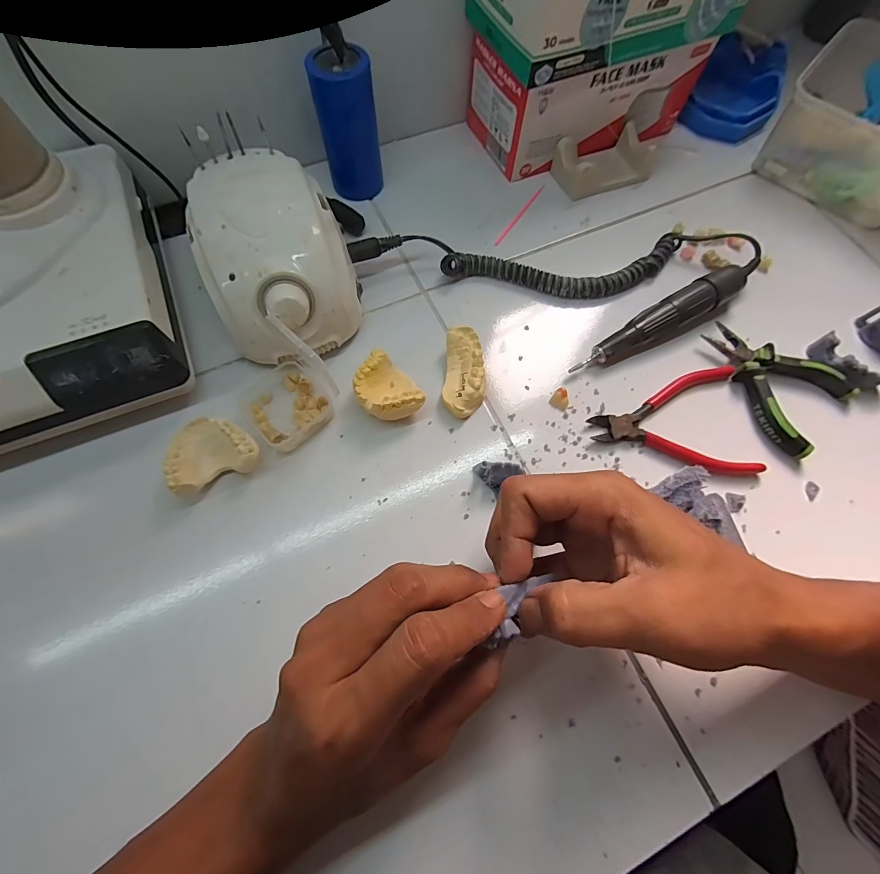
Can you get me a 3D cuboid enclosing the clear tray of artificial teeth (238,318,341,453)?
[{"bbox_3d":[-0.116,-0.034,0.295,0.067,0.047,0.067,-42,77,-9],"label":"clear tray of artificial teeth"}]

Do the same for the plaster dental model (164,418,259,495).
[{"bbox_3d":[-0.159,0.009,0.287,0.056,0.026,0.048,-21,71,-10],"label":"plaster dental model"}]

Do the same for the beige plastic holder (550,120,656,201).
[{"bbox_3d":[0.162,-0.274,0.401,0.087,0.030,0.052,-21,71,-9],"label":"beige plastic holder"}]

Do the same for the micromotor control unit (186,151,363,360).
[{"bbox_3d":[-0.121,-0.135,0.311,0.103,0.078,0.138,-18,71,-9],"label":"micromotor control unit"}]

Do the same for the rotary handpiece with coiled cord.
[{"bbox_3d":[0.102,-0.123,0.338,0.338,0.030,0.134,-3,69,-3],"label":"rotary handpiece with coiled cord"}]

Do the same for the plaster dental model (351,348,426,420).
[{"bbox_3d":[-0.042,-0.035,0.306,0.041,0.027,0.056,-32,74,-13],"label":"plaster dental model"}]

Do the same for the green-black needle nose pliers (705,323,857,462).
[{"bbox_3d":[0.263,-0.045,0.326,0.111,0.019,0.082,42,73,13],"label":"green-black needle nose pliers"}]

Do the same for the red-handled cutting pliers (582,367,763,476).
[{"bbox_3d":[0.175,-0.013,0.310,0.117,0.011,0.085,0,69,-2],"label":"red-handled cutting pliers"}]

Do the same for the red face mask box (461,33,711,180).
[{"bbox_3d":[0.142,-0.346,0.399,0.208,0.080,0.099,-22,72,-10],"label":"red face mask box"}]

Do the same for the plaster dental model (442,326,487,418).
[{"bbox_3d":[0.019,-0.050,0.316,0.031,0.022,0.069,4,69,-1],"label":"plaster dental model"}]

